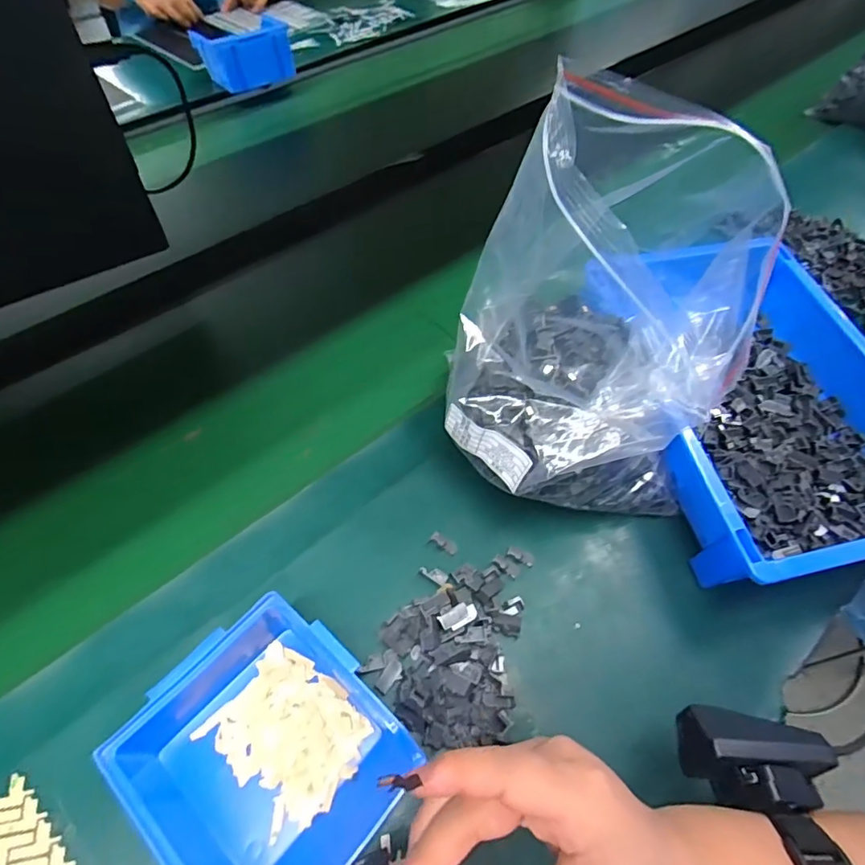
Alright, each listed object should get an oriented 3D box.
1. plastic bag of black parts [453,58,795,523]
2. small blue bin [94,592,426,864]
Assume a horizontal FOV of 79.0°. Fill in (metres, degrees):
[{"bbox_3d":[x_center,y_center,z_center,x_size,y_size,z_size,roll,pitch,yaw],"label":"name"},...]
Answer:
[{"bbox_3d":[0.105,-0.067,0.368,0.181,0.256,0.180,0,57,-2],"label":"plastic bag of black parts"},{"bbox_3d":[-0.098,0.187,0.307,0.139,0.065,0.131,39,64,20],"label":"small blue bin"}]

